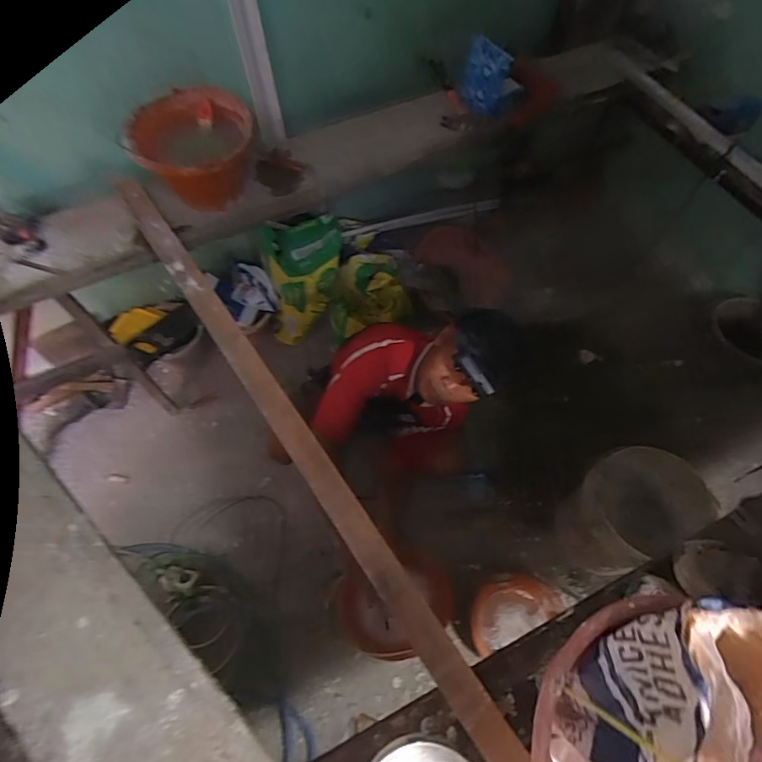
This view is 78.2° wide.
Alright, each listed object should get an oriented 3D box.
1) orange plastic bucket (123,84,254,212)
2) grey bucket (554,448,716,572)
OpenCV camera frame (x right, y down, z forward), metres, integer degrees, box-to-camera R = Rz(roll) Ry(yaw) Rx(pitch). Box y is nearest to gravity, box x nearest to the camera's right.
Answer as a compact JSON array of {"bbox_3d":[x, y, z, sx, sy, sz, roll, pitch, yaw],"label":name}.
[{"bbox_3d":[-0.405,-0.502,1.047,0.238,0.155,0.243,3,64,2],"label":"orange plastic bucket"},{"bbox_3d":[0.675,0.376,1.361,0.332,0.369,0.243,-30,67,-13],"label":"grey bucket"}]

